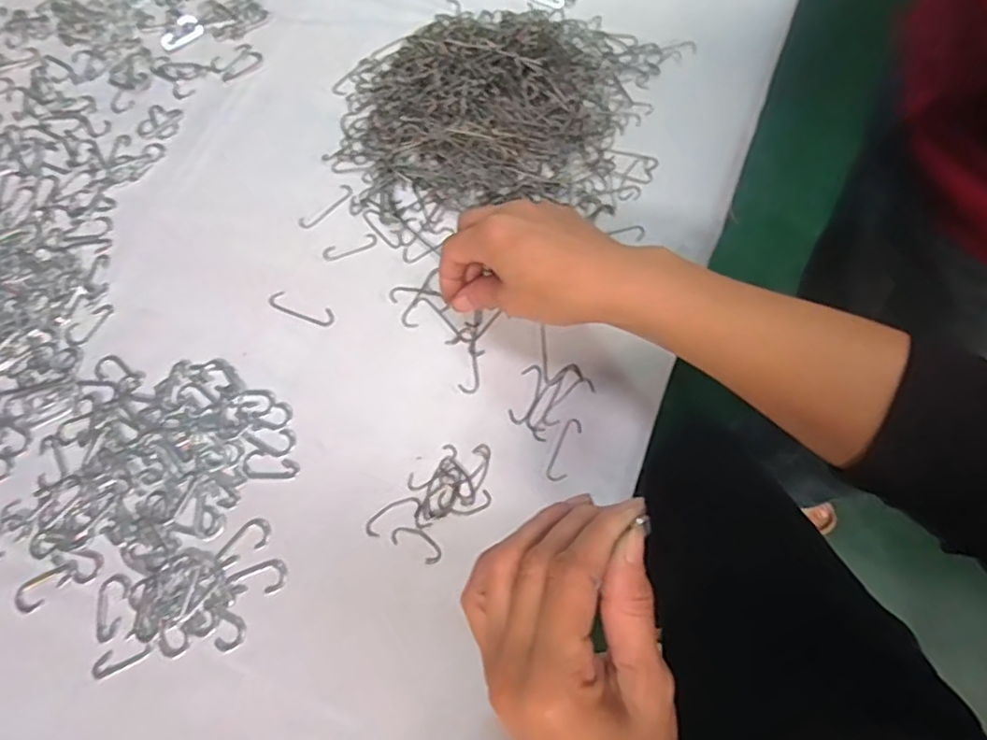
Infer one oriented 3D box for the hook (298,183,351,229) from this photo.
[{"bbox_3d":[-0.124,-0.121,0.456,0.046,0.004,0.013,-43,75,-12],"label":"hook"}]

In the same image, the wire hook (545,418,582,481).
[{"bbox_3d":[0.045,0.049,0.383,0.012,0.004,0.041,20,73,9],"label":"wire hook"}]

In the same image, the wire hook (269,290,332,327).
[{"bbox_3d":[-0.134,-0.044,0.429,0.048,0.004,0.013,21,73,9],"label":"wire hook"}]

